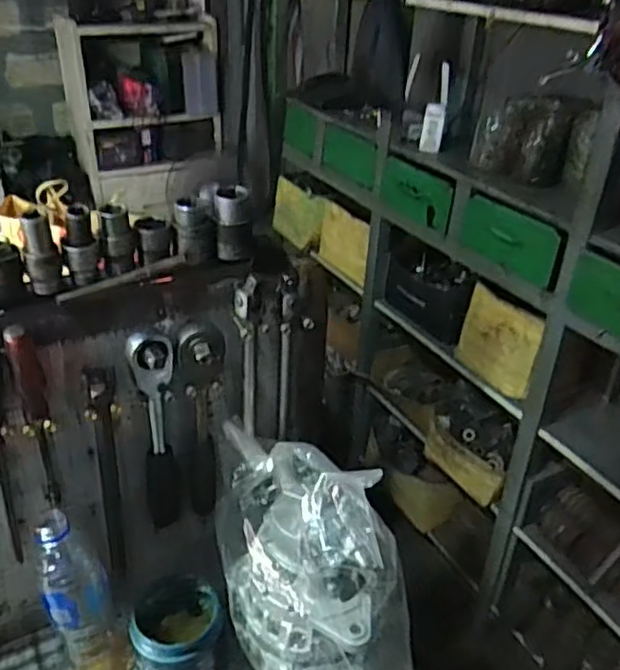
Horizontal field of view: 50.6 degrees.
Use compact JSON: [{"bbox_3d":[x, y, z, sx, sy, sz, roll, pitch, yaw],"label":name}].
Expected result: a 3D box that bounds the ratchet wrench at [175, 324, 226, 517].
[{"bbox_3d":[-0.106,0.096,0.662,0.041,0.236,0.031,-1,32,-6],"label":"ratchet wrench"}]

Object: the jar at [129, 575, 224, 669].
[{"bbox_3d":[-0.135,0.311,0.682,0.090,0.090,0.105,-3,32,-9],"label":"jar"}]

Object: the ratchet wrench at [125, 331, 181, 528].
[{"bbox_3d":[-0.149,0.107,0.651,0.038,0.240,0.034,-5,32,-12],"label":"ratchet wrench"}]

